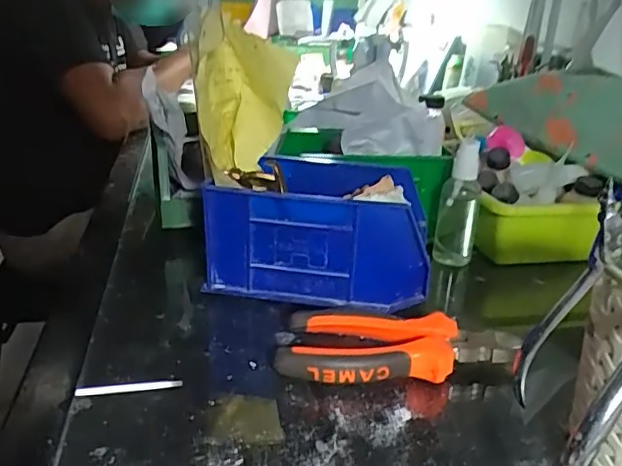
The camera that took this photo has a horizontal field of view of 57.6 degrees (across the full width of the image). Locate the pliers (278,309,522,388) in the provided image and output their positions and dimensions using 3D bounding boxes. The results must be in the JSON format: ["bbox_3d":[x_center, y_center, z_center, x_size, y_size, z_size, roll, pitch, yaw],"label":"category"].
[{"bbox_3d":[0.055,0.074,0.361,0.148,0.025,0.055,2,24,0],"label":"pliers"}]

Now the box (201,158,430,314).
[{"bbox_3d":[0.008,-0.014,0.455,0.167,0.108,0.109,5,24,6],"label":"box"}]

